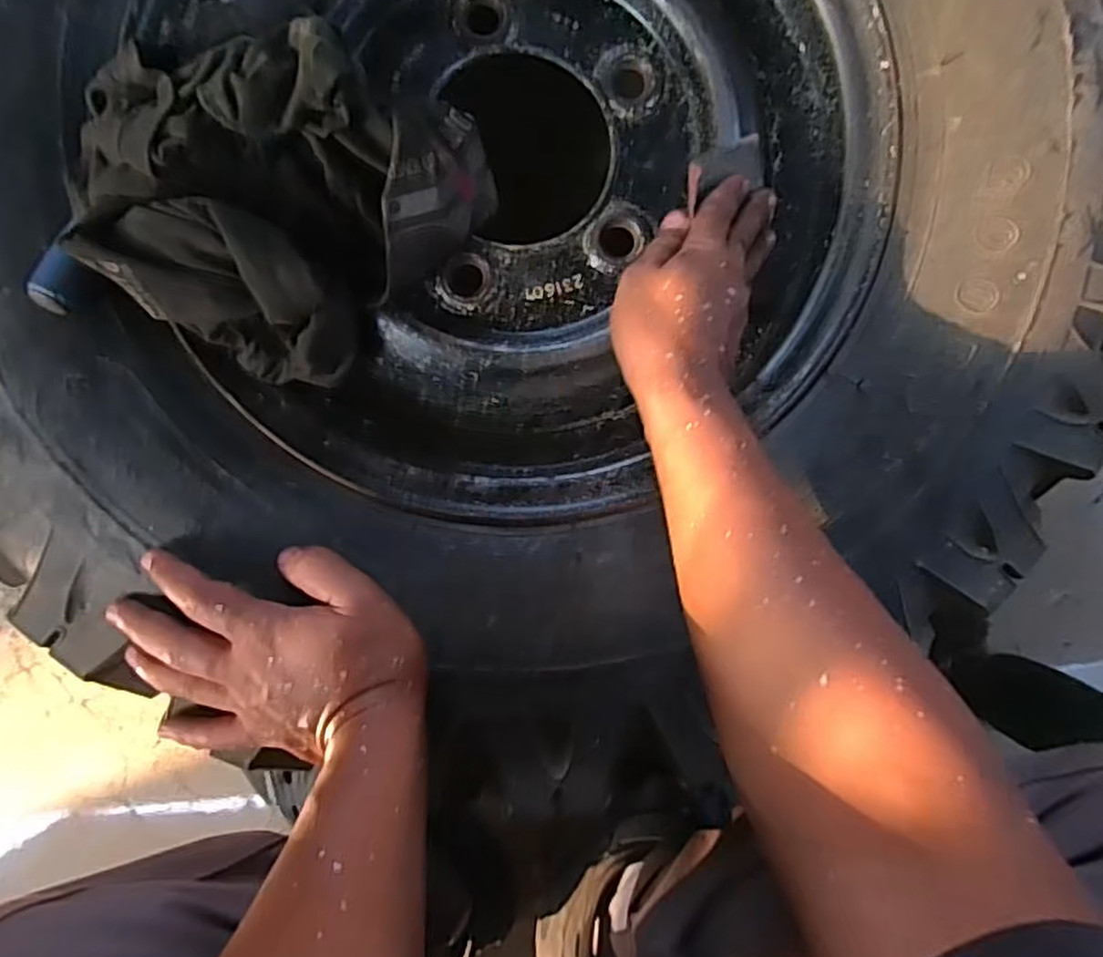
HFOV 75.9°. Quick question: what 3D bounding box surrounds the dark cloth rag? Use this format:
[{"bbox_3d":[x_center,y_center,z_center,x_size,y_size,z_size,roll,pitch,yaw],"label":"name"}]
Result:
[{"bbox_3d":[-0.139,-0.155,0.370,0.156,0.082,0.192,42,90,-3],"label":"dark cloth rag"}]

